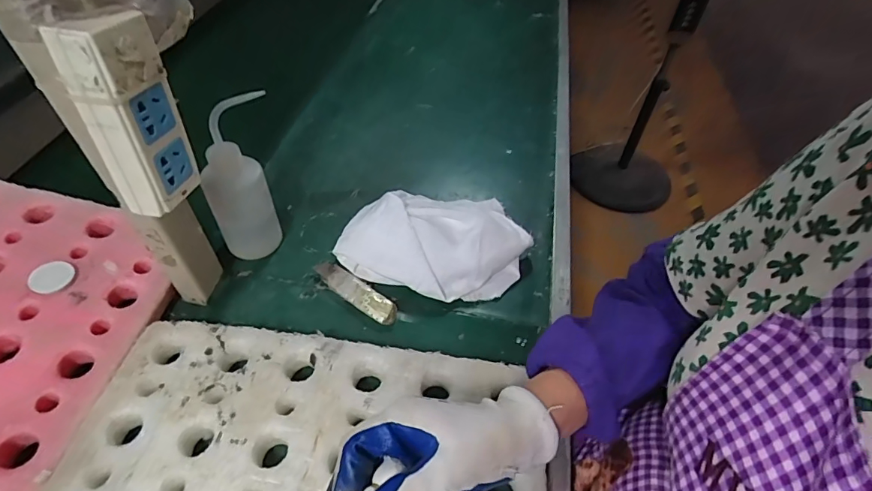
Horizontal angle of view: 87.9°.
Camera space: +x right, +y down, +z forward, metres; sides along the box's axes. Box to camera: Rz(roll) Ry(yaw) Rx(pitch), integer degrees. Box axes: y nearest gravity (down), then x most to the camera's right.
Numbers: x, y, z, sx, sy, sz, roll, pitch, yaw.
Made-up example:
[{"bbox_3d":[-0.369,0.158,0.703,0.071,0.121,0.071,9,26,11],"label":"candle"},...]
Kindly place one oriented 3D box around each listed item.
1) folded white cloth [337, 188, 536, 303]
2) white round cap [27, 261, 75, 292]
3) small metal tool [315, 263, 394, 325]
[{"bbox_3d":[-0.001,-0.008,0.515,0.207,0.053,0.132,9,48,6],"label":"folded white cloth"},{"bbox_3d":[-0.361,0.029,0.424,0.033,0.009,0.032,1,47,-1],"label":"white round cap"},{"bbox_3d":[-0.088,0.049,0.488,0.110,0.014,0.026,29,53,22],"label":"small metal tool"}]

